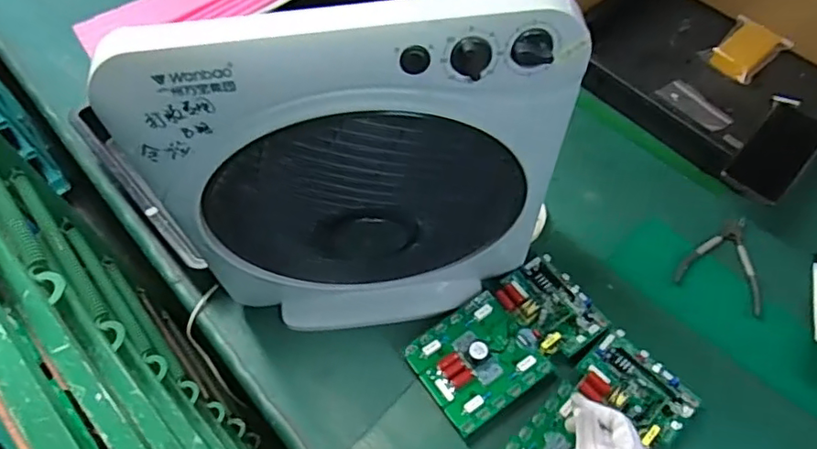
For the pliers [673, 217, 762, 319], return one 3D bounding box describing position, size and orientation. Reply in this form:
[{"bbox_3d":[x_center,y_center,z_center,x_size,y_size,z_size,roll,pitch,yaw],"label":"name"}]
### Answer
[{"bbox_3d":[0.420,0.043,0.753,0.106,0.010,0.139,24,63,16],"label":"pliers"}]

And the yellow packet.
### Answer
[{"bbox_3d":[0.546,-0.284,0.929,0.113,0.023,0.090,-36,64,-17],"label":"yellow packet"}]

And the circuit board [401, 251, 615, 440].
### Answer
[{"bbox_3d":[0.119,0.141,0.689,0.224,0.037,0.140,-34,64,-17],"label":"circuit board"}]

